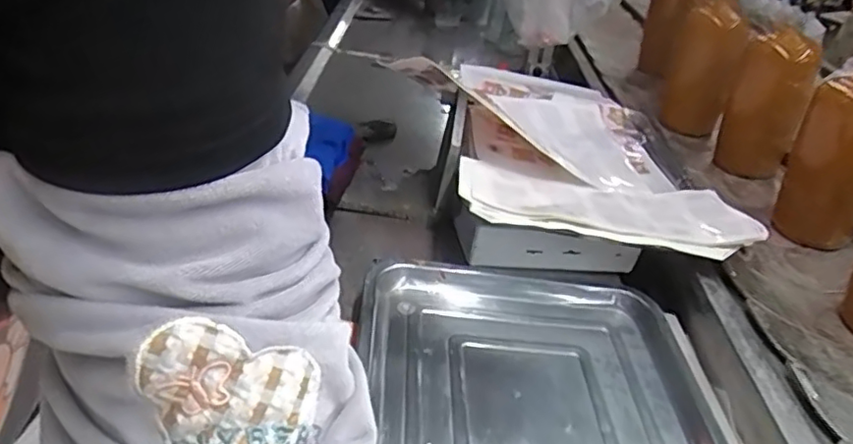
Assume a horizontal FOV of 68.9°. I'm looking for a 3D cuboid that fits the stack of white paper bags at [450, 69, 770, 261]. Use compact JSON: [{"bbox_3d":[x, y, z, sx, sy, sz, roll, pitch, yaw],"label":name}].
[{"bbox_3d":[0.163,-0.091,0.715,0.258,0.030,0.417,9,29,-5],"label":"stack of white paper bags"}]

